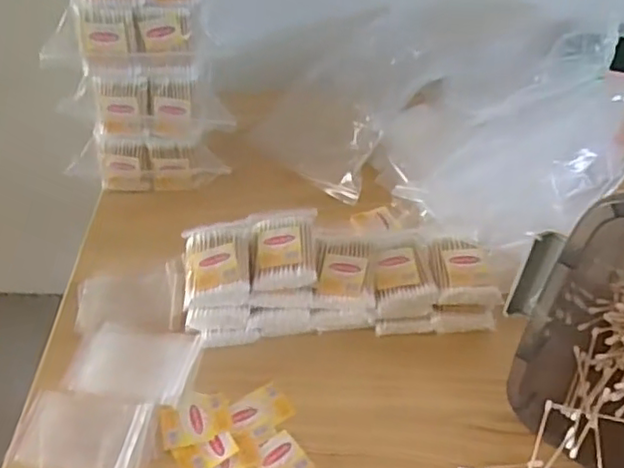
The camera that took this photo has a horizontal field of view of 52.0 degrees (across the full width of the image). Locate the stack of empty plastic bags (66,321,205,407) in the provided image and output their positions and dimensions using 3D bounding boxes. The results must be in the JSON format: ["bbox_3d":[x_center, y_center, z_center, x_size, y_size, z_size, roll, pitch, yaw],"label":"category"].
[{"bbox_3d":[-0.158,0.116,0.583,0.108,0.005,0.074,6,49,5],"label":"stack of empty plastic bags"}]

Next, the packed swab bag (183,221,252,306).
[{"bbox_3d":[-0.085,0.026,0.582,0.059,0.022,0.077,-6,46,-9],"label":"packed swab bag"}]

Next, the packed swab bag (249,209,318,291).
[{"bbox_3d":[-0.026,0.012,0.592,0.060,0.016,0.088,1,46,-2],"label":"packed swab bag"}]

